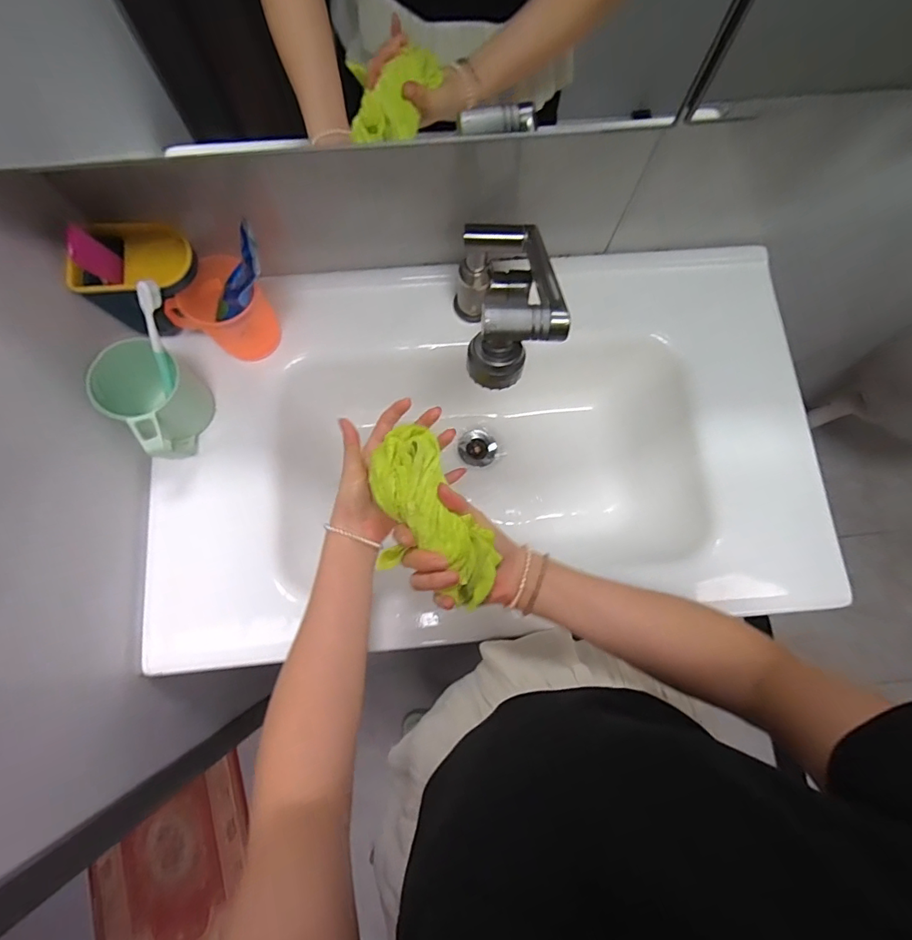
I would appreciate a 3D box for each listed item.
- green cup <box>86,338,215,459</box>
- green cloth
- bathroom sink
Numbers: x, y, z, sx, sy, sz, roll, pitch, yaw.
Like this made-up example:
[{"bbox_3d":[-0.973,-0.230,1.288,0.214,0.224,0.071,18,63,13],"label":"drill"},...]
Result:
[{"bbox_3d":[-0.327,-0.073,0.514,0.089,0.104,0.096,25,78,4],"label":"green cup"},{"bbox_3d":[-0.027,0.044,0.395,0.082,0.041,0.155,-31,76,-7],"label":"green cloth"},{"bbox_3d":[0.043,-0.032,0.622,0.792,0.171,0.450,-5,78,-2],"label":"bathroom sink"}]

